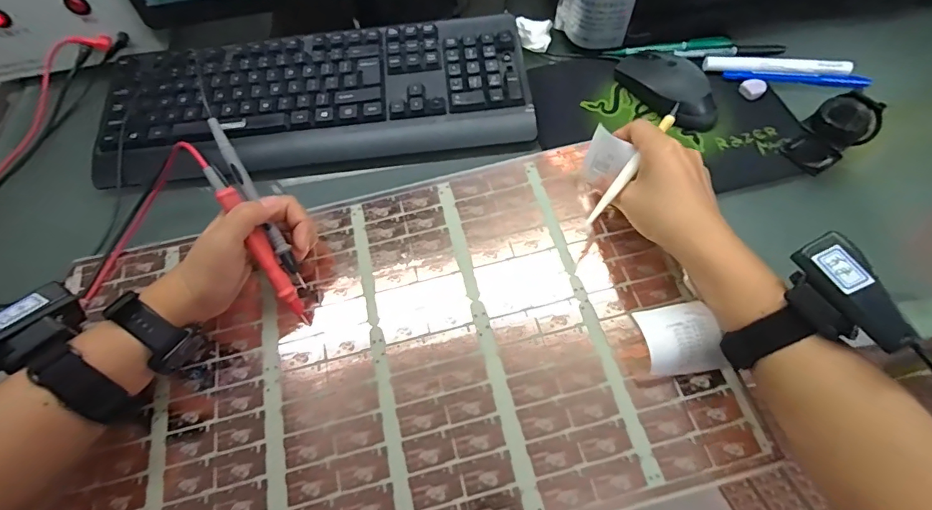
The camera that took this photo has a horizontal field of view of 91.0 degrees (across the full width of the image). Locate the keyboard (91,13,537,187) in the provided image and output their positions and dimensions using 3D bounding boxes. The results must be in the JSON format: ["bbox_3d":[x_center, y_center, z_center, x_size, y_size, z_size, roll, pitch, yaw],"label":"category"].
[{"bbox_3d":[-0.154,-0.168,0.470,0.422,0.023,0.153,-6,60,0],"label":"keyboard"}]

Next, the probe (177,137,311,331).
[{"bbox_3d":[-0.164,-0.014,0.354,0.016,0.021,0.160,-31,104,-12],"label":"probe"}]

